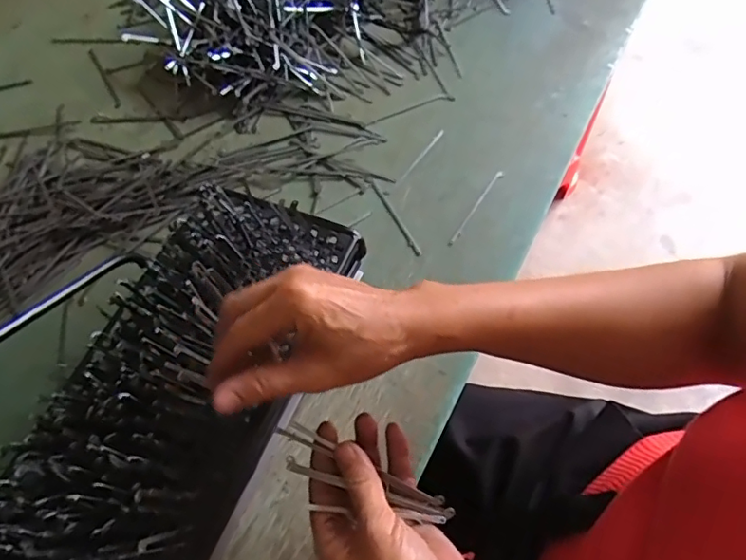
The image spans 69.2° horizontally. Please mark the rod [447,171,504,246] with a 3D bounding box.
[{"bbox_3d":[0.107,-0.075,0.558,0.008,0.006,0.109,31,66,15],"label":"rod"}]

